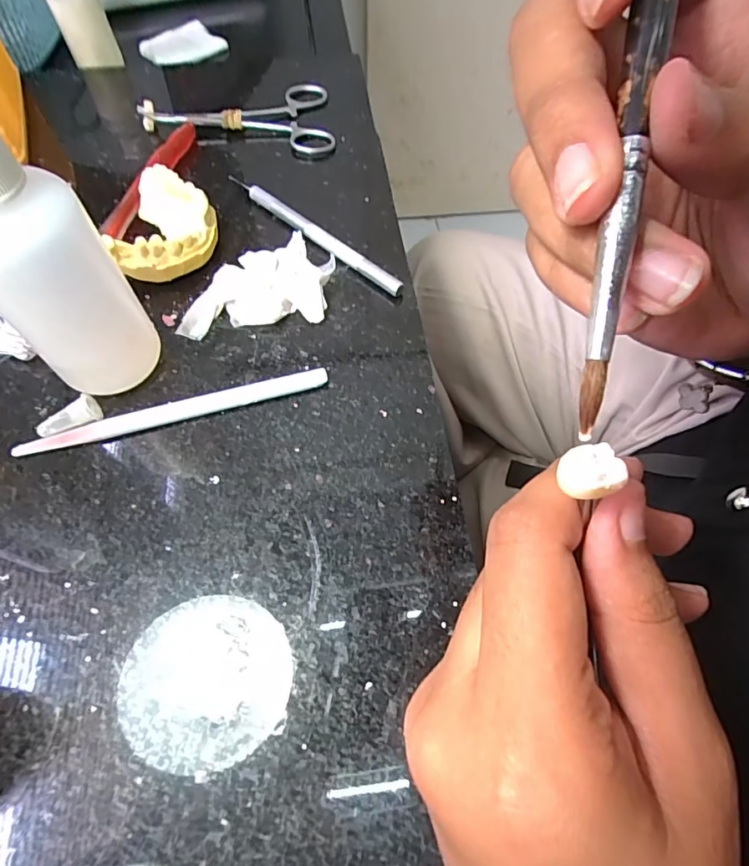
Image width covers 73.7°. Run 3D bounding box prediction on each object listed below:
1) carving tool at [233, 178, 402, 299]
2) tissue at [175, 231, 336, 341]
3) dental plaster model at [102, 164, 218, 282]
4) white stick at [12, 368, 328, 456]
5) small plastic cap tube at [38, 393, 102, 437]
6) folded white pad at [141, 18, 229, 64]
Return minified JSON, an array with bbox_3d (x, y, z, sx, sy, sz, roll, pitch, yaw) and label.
[{"bbox_3d":[-0.037,-0.115,0.282,0.134,0.008,0.009,38,68,17],"label":"carving tool"},{"bbox_3d":[-0.061,-0.078,0.260,0.081,0.012,0.053,-13,63,-7],"label":"tissue"},{"bbox_3d":[-0.113,-0.112,0.268,0.051,0.027,0.061,-17,64,-10],"label":"dental plaster model"},{"bbox_3d":[-0.090,-0.010,0.228,0.137,0.004,0.008,-14,63,-8],"label":"white stick"},{"bbox_3d":[-0.136,-0.007,0.222,0.026,0.008,0.013,-25,65,-13],"label":"small plastic cap tube"},{"bbox_3d":[-0.160,-0.323,0.417,0.058,0.009,0.045,-38,69,-18],"label":"folded white pad"}]

